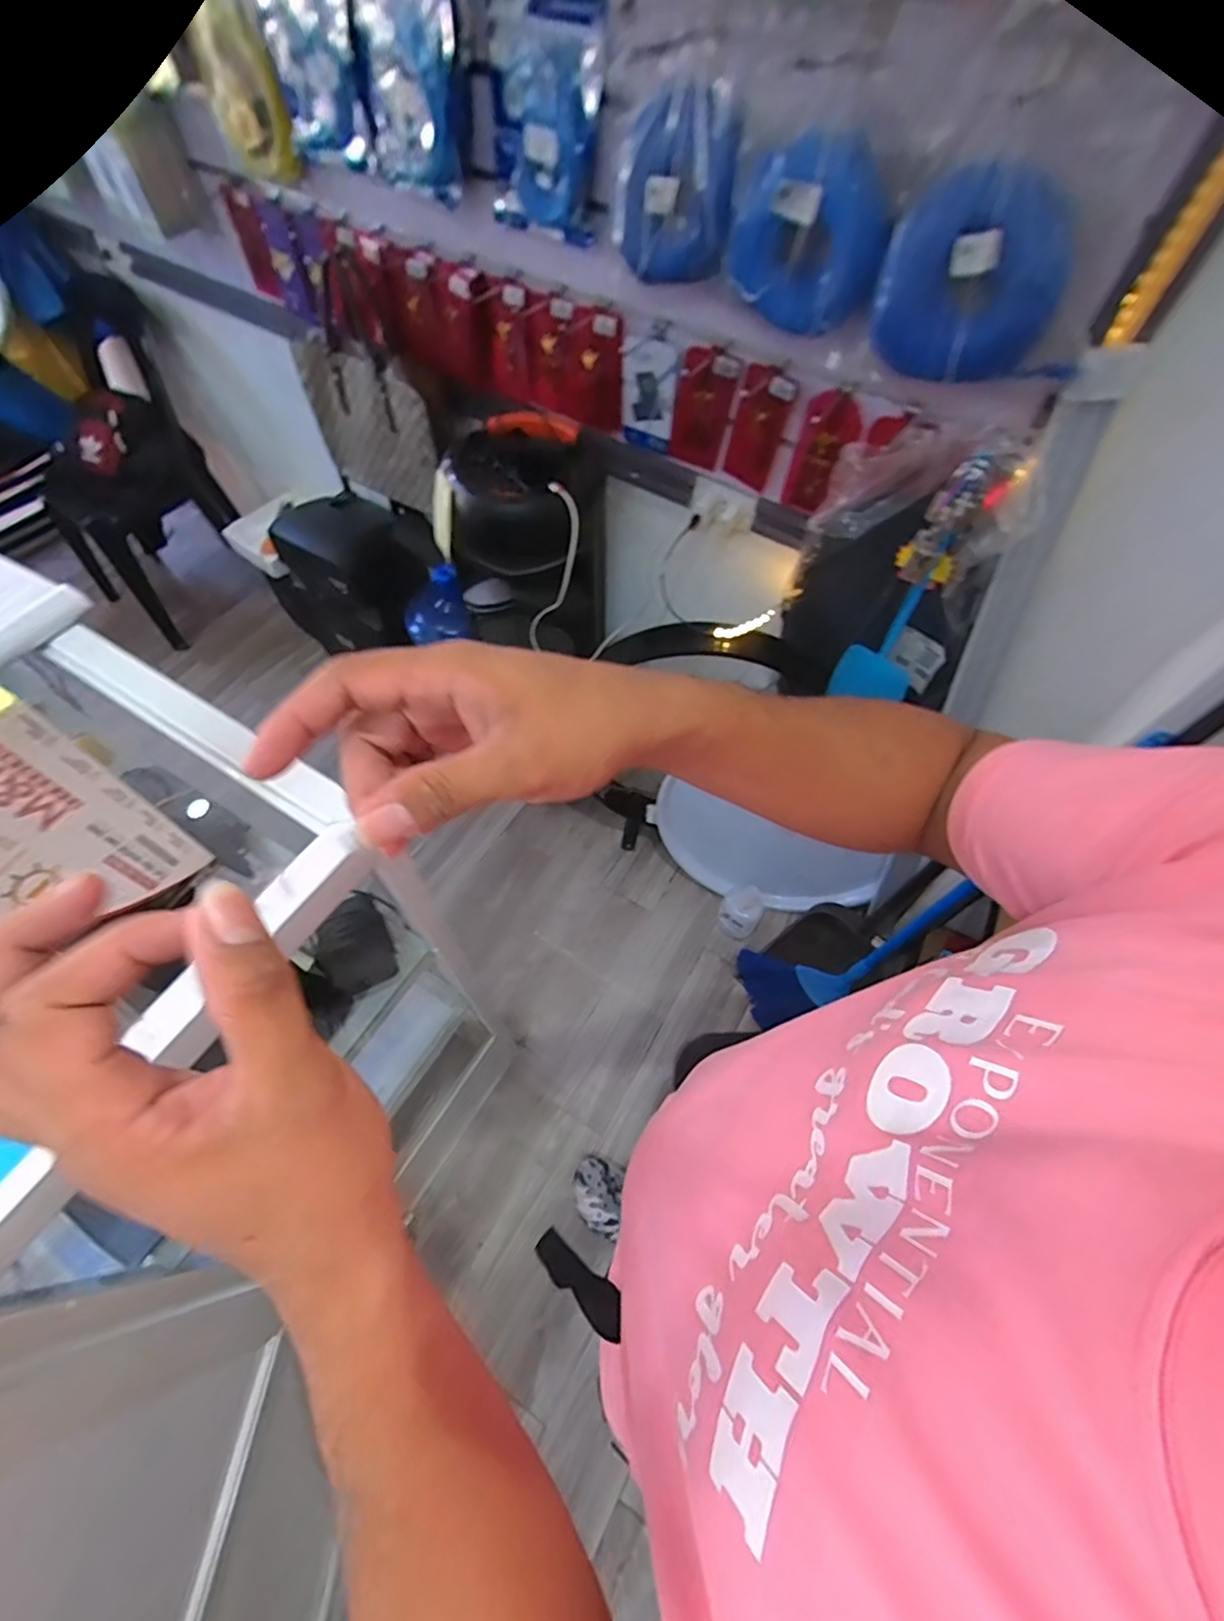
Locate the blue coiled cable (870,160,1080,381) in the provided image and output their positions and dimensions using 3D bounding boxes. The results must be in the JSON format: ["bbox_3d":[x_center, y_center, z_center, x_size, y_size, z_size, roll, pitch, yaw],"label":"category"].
[{"bbox_3d":[0.379,-0.543,0.639,0.192,0.221,0.061,30,88,23],"label":"blue coiled cable"}]

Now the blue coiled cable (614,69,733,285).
[{"bbox_3d":[0.065,-0.712,0.697,0.030,0.162,0.160,-38,68,-21],"label":"blue coiled cable"}]

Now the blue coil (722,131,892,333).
[{"bbox_3d":[0.212,-0.624,0.671,0.052,0.165,0.169,-39,68,-21],"label":"blue coil"}]

